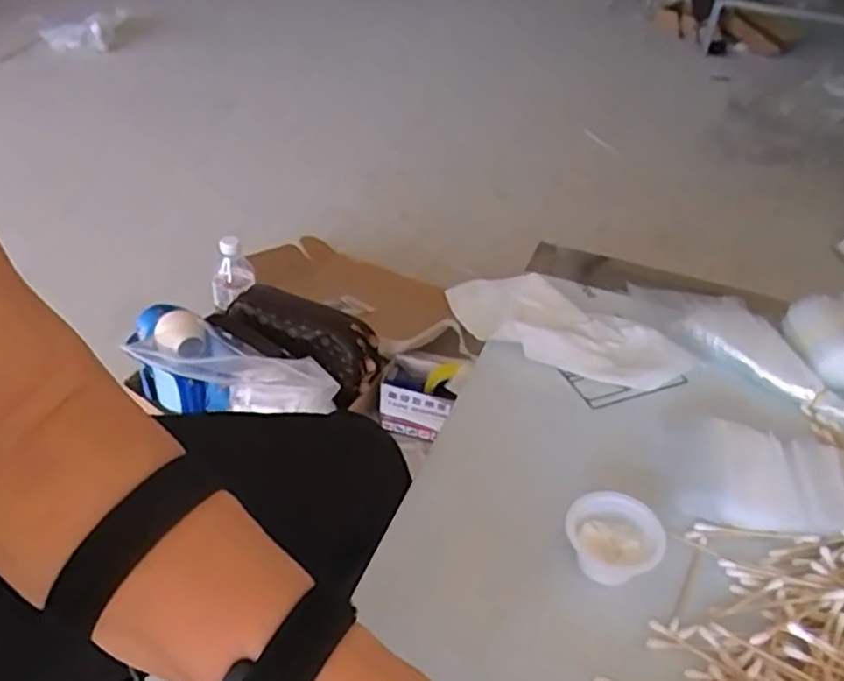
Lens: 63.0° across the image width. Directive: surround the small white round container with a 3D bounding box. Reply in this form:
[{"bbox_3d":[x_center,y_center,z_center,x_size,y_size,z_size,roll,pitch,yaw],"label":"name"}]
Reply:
[{"bbox_3d":[0.112,0.115,0.404,0.054,0.029,0.043,17,41,15],"label":"small white round container"}]

